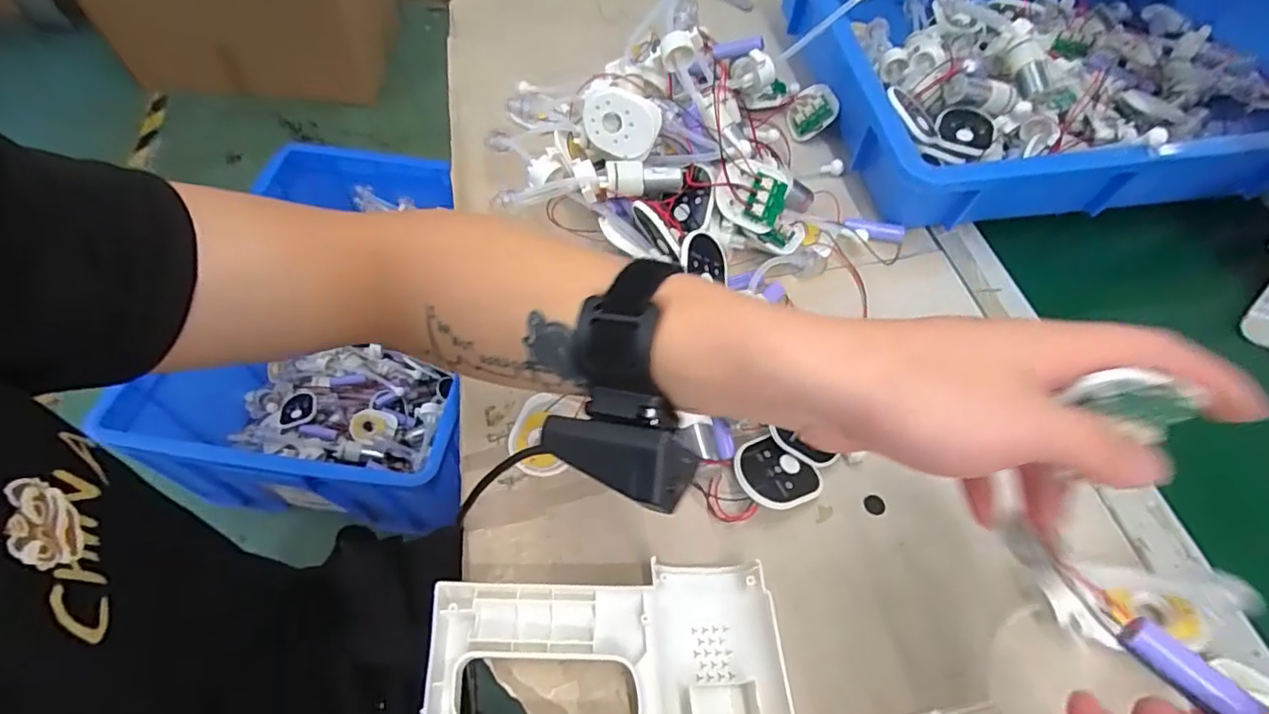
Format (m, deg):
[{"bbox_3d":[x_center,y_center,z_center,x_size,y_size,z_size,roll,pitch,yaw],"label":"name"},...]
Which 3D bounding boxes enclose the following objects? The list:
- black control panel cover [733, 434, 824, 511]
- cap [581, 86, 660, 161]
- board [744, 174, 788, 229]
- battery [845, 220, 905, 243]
[{"bbox_3d":[0.090,0.074,0.372,0.051,0.005,0.050,-24,61,-37],"label":"black control panel cover"},{"bbox_3d":[-0.012,-0.177,0.445,0.058,0.043,0.027,26,59,12],"label":"cap"},{"bbox_3d":[0.103,-0.121,0.454,0.031,0.036,0.007,10,12,-23],"label":"board"},{"bbox_3d":[0.200,-0.107,0.491,0.048,0.013,0.017,13,57,4],"label":"battery"}]

